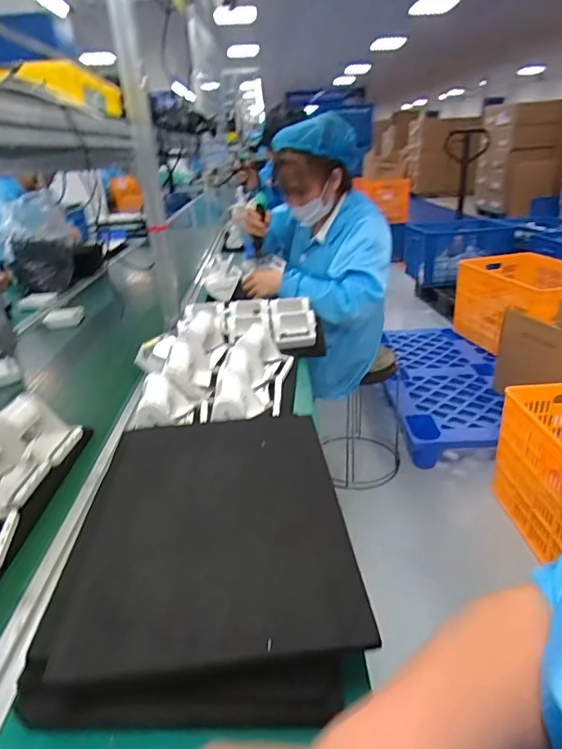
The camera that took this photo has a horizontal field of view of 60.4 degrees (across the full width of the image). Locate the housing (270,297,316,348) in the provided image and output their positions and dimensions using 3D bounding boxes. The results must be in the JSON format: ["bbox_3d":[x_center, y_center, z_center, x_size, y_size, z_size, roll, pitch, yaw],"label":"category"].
[{"bbox_3d":[0.026,-0.122,1.111,0.096,0.068,0.157,-3,25,-2],"label":"housing"}]

